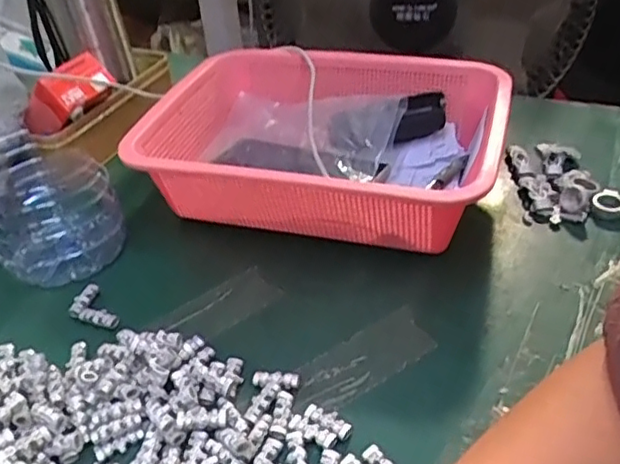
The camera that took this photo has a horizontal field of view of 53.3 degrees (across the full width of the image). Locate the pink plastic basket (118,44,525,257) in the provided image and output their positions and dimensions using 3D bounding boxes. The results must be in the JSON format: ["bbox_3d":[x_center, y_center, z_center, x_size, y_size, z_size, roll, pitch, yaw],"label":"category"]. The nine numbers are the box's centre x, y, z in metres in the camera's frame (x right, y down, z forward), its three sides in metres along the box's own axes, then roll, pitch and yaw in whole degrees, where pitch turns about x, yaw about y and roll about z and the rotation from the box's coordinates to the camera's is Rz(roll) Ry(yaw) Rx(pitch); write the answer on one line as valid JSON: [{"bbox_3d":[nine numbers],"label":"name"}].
[{"bbox_3d":[0.013,-0.074,0.550,0.284,0.090,0.214,10,41,18],"label":"pink plastic basket"}]

